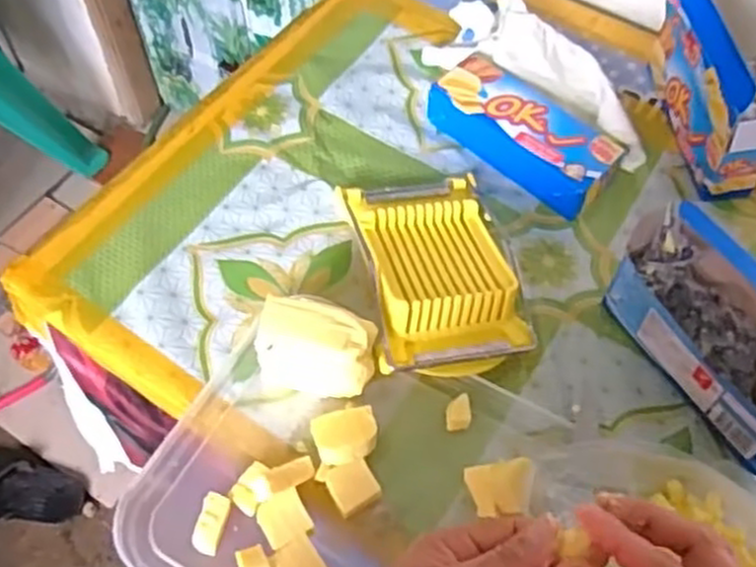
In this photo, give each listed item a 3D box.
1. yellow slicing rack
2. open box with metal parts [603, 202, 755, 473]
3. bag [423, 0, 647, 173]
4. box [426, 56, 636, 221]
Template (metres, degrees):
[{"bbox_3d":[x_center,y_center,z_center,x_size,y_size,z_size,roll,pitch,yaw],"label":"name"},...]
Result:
[{"bbox_3d":[0.047,-0.015,0.625,0.120,0.052,0.183,-9,57,-6],"label":"yellow slicing rack"},{"bbox_3d":[0.248,0.035,0.563,0.062,0.111,0.184,-26,60,-16],"label":"open box with metal parts"},{"bbox_3d":[0.167,-0.209,0.756,0.243,0.048,0.095,33,63,20],"label":"bag"},{"bbox_3d":[0.134,-0.140,0.713,0.178,0.045,0.083,39,65,23],"label":"box"}]

